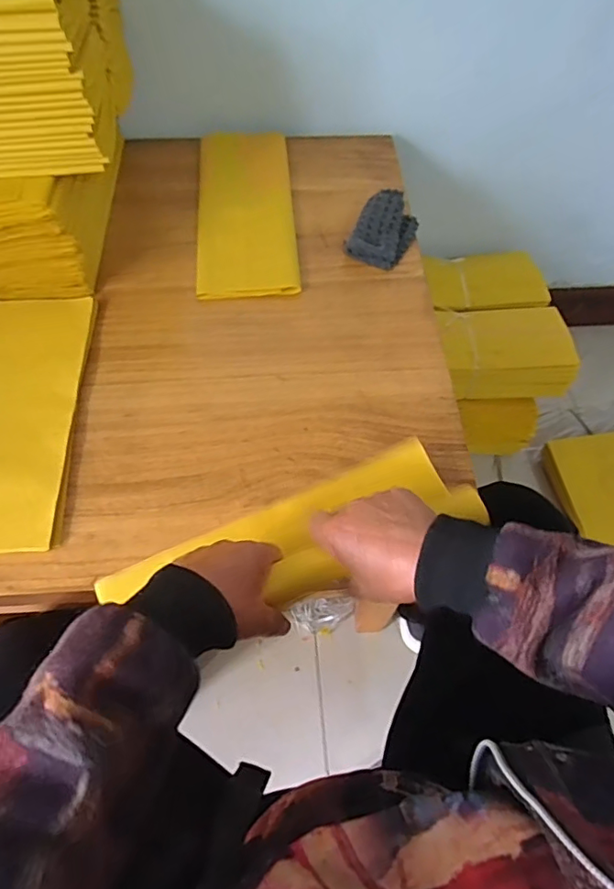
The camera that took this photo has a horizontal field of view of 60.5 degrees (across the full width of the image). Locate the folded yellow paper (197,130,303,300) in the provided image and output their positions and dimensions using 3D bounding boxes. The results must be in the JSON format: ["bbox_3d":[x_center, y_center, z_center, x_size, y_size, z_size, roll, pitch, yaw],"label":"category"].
[{"bbox_3d":[-0.080,-0.316,0.698,0.124,0.013,0.317,-4,61,-3],"label":"folded yellow paper"}]

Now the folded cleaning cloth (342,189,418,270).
[{"bbox_3d":[0.098,-0.275,0.669,0.070,0.033,0.104,24,63,12],"label":"folded cleaning cloth"}]

